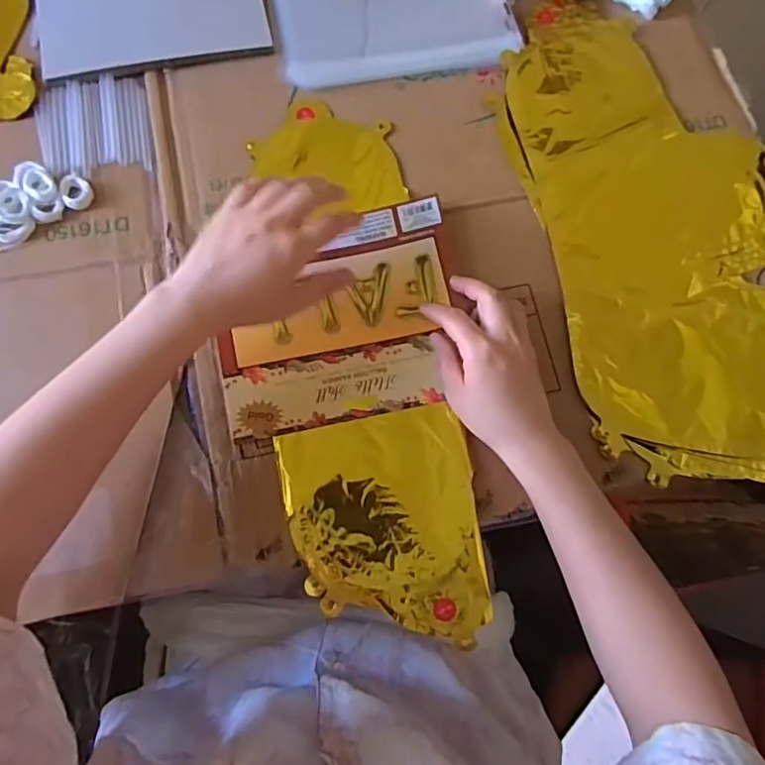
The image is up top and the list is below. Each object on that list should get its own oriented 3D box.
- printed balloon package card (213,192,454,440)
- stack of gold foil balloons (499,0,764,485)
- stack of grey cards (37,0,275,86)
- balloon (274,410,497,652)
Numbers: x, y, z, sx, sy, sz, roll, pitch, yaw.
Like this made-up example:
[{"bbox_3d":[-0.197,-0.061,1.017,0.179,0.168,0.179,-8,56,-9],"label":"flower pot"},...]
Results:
[{"bbox_3d":[-0.033,-0.051,0.443,0.184,0.010,0.156,-12,77,-5],"label":"printed balloon package card"},{"bbox_3d":[0.235,-0.129,0.472,0.219,0.017,0.441,-13,77,-5],"label":"stack of gold foil balloons"},{"bbox_3d":[-0.204,-0.345,0.503,0.188,0.007,0.161,-13,77,-5],"label":"stack of grey cards"},{"bbox_3d":[0.004,0.104,0.408,0.130,0.010,0.156,-12,77,-5],"label":"balloon"}]

